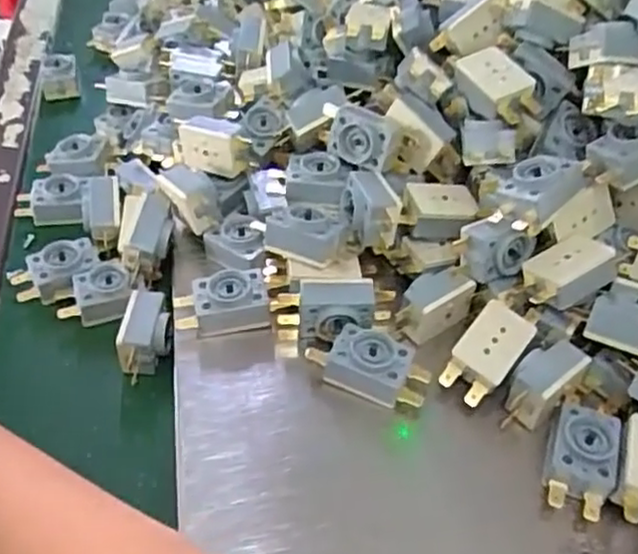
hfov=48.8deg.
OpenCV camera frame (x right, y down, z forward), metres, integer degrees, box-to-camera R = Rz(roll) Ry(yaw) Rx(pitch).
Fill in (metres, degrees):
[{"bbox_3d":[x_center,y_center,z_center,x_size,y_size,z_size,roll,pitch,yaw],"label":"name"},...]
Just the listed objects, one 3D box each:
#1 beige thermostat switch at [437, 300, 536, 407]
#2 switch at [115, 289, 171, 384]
[{"bbox_3d":[0.081,0.036,0.341,0.027,0.015,0.052,34,83,11],"label":"beige thermostat switch"},{"bbox_3d":[-0.090,0.029,0.371,0.022,0.025,0.042,2,46,1],"label":"switch"}]

